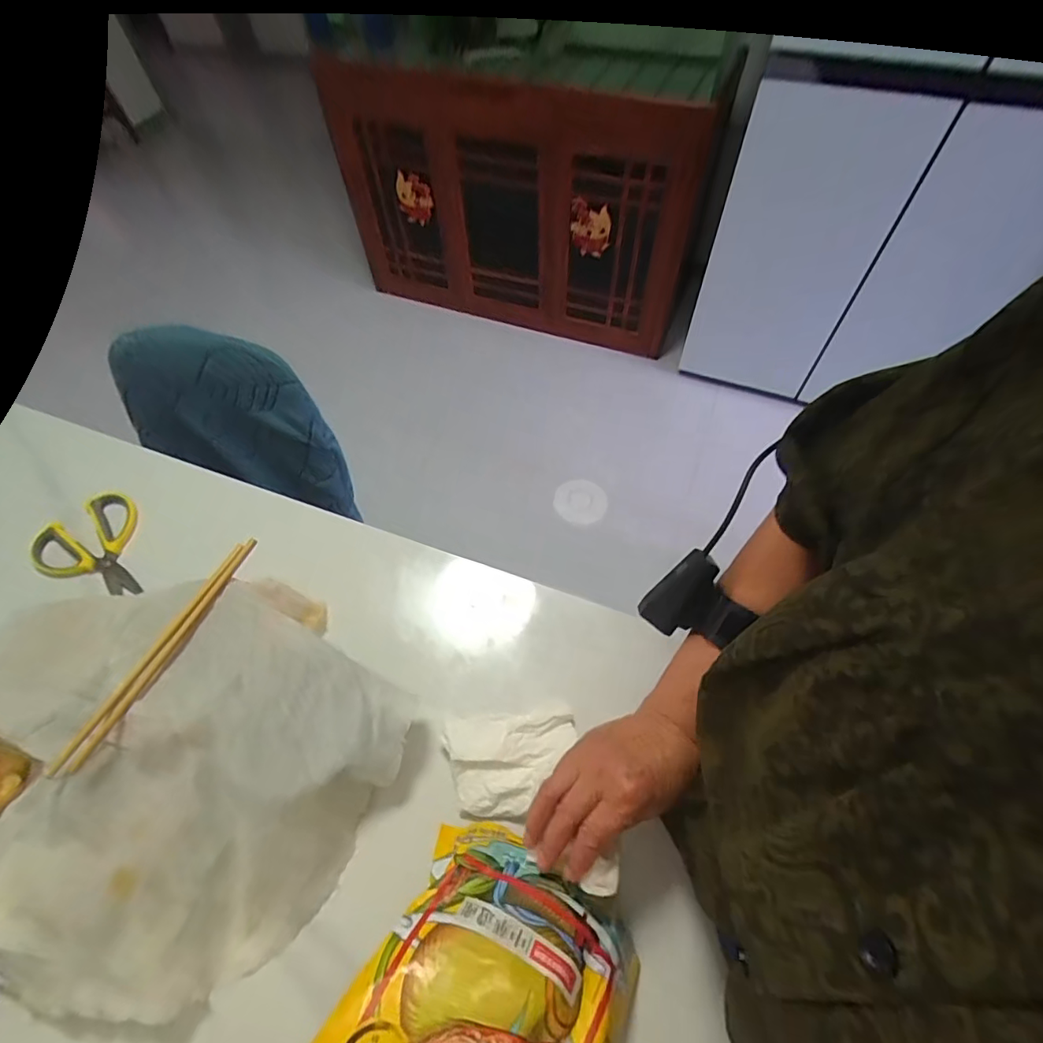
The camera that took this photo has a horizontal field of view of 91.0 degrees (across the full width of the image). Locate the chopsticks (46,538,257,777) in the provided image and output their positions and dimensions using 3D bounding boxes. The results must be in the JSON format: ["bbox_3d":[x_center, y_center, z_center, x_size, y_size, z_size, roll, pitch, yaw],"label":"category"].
[{"bbox_3d":[-0.330,0.115,0.476,0.014,0.015,0.236,21,62,15],"label":"chopsticks"}]

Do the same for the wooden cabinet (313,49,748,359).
[{"bbox_3d":[-0.026,-0.927,1.526,1.076,0.656,0.284,23,62,17],"label":"wooden cabinet"}]

